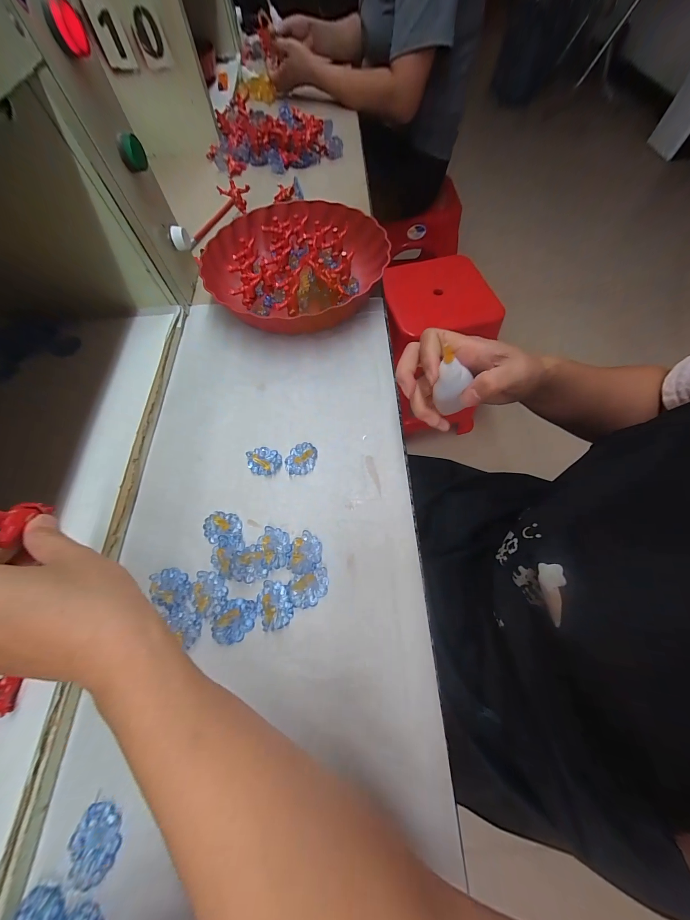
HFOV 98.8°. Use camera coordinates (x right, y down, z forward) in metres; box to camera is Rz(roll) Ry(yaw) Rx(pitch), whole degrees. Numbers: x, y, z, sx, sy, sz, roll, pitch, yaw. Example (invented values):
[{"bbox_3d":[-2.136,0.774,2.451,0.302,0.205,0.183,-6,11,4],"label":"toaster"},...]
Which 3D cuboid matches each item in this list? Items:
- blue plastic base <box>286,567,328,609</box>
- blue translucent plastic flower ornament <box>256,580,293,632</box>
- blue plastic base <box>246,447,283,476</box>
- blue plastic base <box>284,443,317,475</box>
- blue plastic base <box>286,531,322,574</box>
[{"bbox_3d":[-0.031,0.110,0.254,0.036,0.008,0.027,-21,64,-4],"label":"blue plastic base"},{"bbox_3d":[-0.061,0.121,0.248,0.028,0.009,0.037,-25,65,-6],"label":"blue translucent plastic flower ornament"},{"bbox_3d":[-0.085,-0.001,0.307,0.033,0.012,0.035,-2,65,5],"label":"blue plastic base"},{"bbox_3d":[-0.046,-0.003,0.306,0.031,0.012,0.035,6,66,9],"label":"blue plastic base"},{"bbox_3d":[-0.035,0.083,0.267,0.027,0.009,0.037,2,65,7],"label":"blue plastic base"}]

